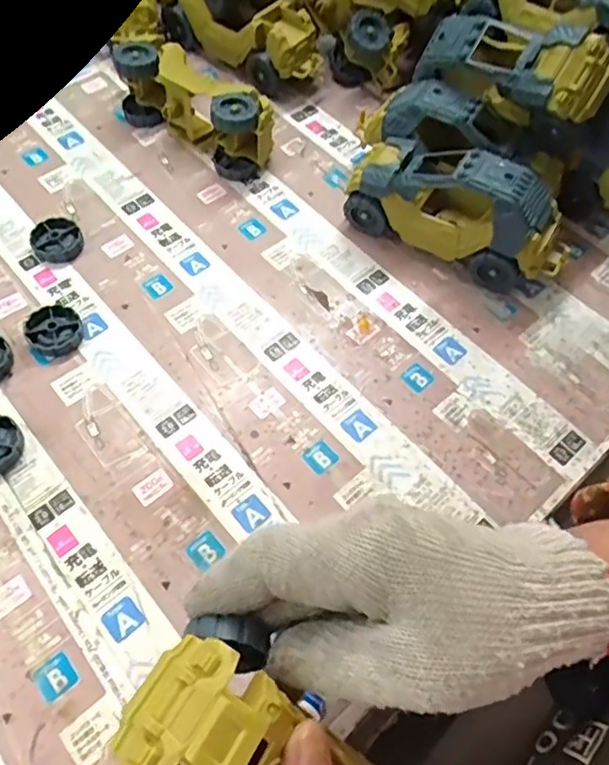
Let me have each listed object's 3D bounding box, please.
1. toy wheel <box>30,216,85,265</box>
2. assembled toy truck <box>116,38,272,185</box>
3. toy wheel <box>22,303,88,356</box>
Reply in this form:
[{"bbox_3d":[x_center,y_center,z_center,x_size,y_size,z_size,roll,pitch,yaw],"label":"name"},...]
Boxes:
[{"bbox_3d":[-0.198,-0.114,0.468,0.038,0.012,0.040,0,62,0],"label":"toy wheel"},{"bbox_3d":[-0.099,-0.244,0.514,0.161,0.060,0.055,34,67,16],"label":"assembled toy truck"},{"bbox_3d":[-0.183,-0.039,0.425,0.042,0.013,0.037,39,69,18],"label":"toy wheel"}]

